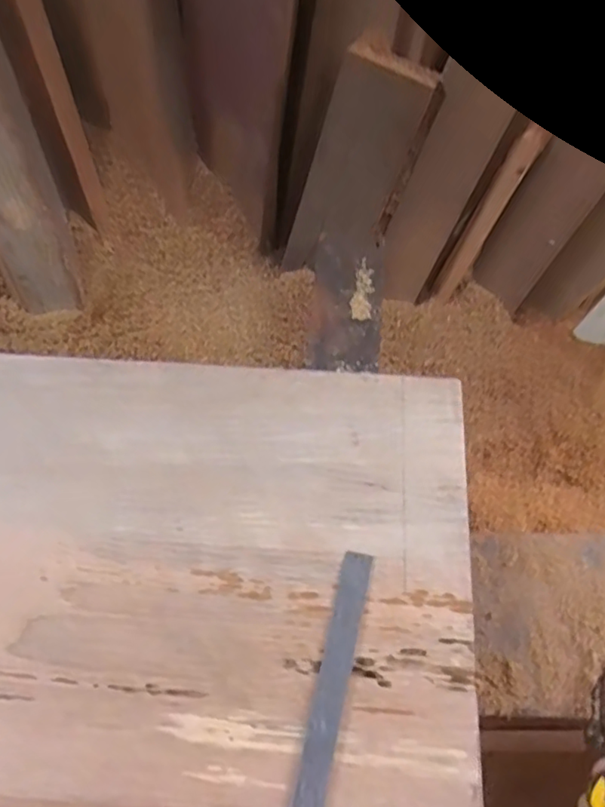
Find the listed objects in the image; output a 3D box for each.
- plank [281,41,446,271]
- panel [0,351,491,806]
[{"bbox_3d":[0.079,-0.336,0.892,0.137,0.342,0.040,19,45,-6],"label":"plank"},{"bbox_3d":[-0.178,0.241,0.518,0.664,0.017,0.642,4,63,1],"label":"panel"}]

